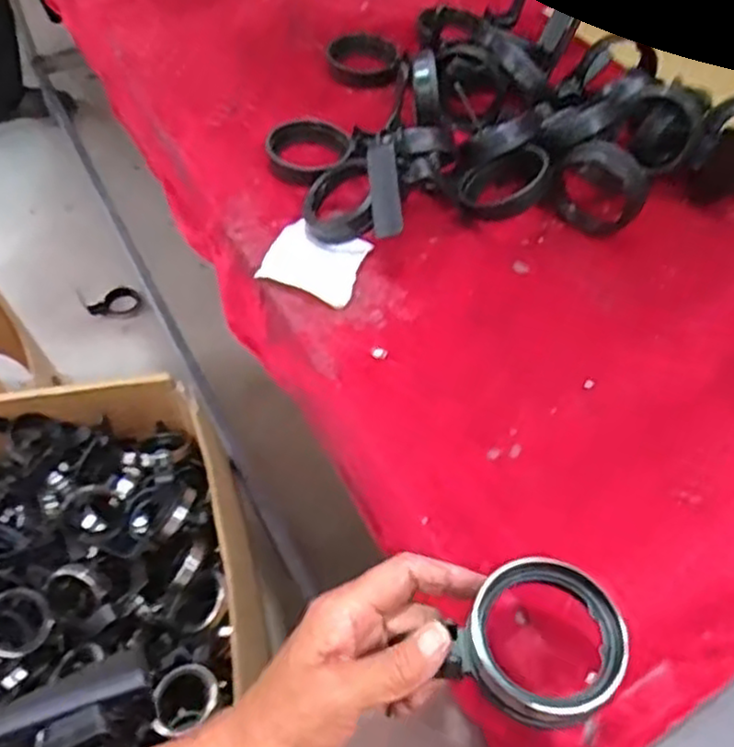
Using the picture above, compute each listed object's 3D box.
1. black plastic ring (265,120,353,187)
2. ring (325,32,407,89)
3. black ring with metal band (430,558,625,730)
[{"bbox_3d":[-0.050,-0.191,0.611,0.069,0.025,0.069,1,52,-2],"label":"black plastic ring"},{"bbox_3d":[-0.001,-0.308,0.709,0.077,0.022,0.077,1,52,-2],"label":"ring"},{"bbox_3d":[0.082,0.127,0.337,0.073,0.019,0.075,19,77,17],"label":"black ring with metal band"}]

